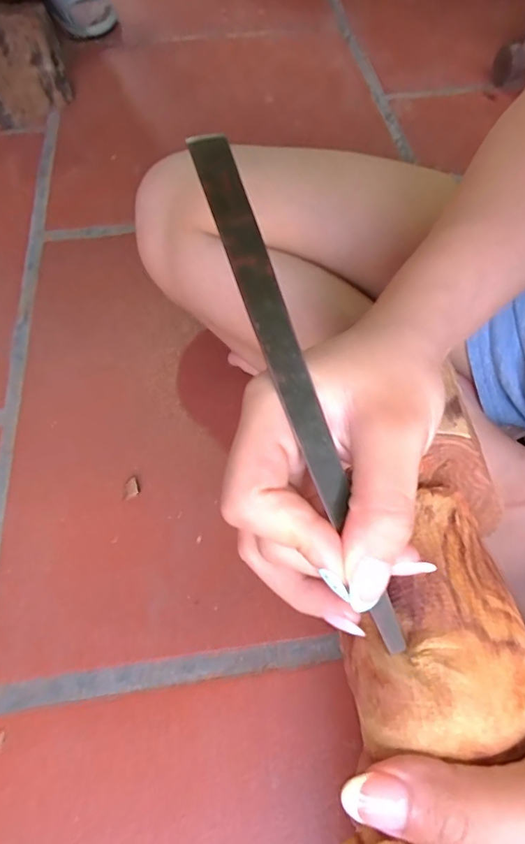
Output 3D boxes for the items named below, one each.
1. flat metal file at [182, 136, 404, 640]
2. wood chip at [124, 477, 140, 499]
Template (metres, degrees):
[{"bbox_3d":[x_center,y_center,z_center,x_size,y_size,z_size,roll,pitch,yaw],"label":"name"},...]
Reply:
[{"bbox_3d":[0.010,-0.014,0.166,0.015,0.010,0.191,-19,85,-16],"label":"flat metal file"},{"bbox_3d":[-0.120,0.059,0.422,0.014,0.004,0.018,-22,64,-11],"label":"wood chip"}]

